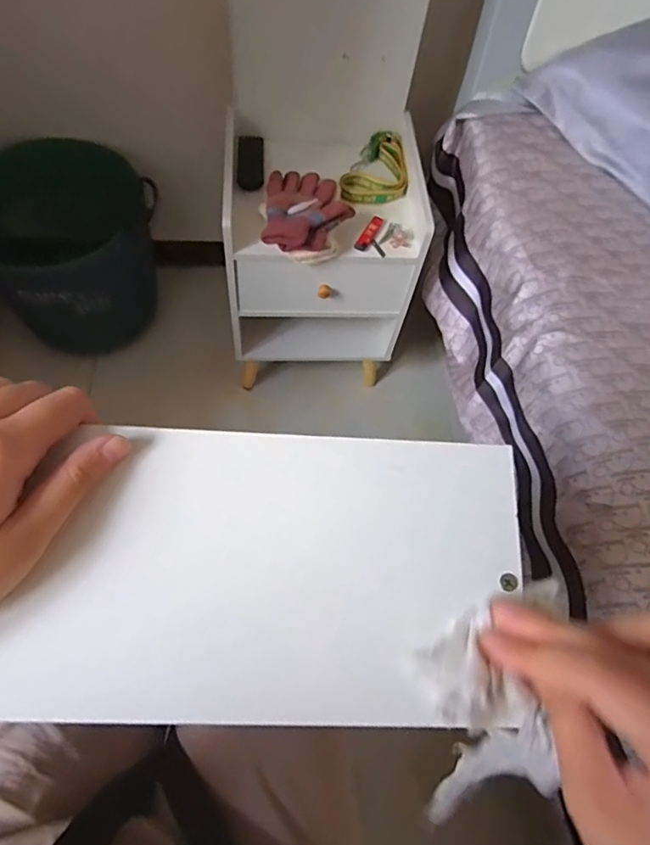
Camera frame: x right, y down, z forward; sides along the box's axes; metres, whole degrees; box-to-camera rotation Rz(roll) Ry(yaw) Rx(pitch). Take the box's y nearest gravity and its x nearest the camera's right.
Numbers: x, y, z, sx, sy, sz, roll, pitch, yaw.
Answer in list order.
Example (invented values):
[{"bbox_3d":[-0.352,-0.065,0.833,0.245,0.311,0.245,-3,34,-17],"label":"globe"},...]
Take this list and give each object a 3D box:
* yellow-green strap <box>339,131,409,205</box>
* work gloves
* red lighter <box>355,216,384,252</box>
[{"bbox_3d":[0.085,-0.450,0.943,0.116,0.029,0.152,1,62,-5],"label":"yellow-green strap"},{"bbox_3d":[-0.031,-0.332,0.851,0.138,0.063,0.158,-4,62,-8],"label":"work gloves"},{"bbox_3d":[0.075,-0.315,0.891,0.023,0.009,0.079,27,63,9],"label":"red lighter"}]

